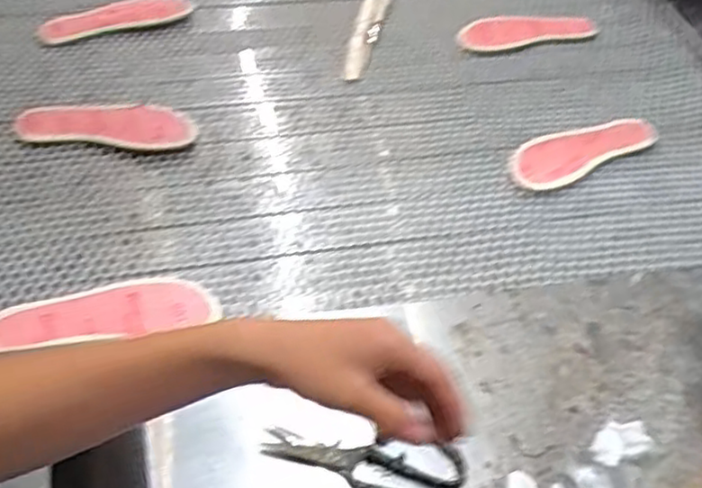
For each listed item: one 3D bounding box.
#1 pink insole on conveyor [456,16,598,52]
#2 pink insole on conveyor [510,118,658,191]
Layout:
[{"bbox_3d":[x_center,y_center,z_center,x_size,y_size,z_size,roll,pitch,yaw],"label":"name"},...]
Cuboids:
[{"bbox_3d":[0.274,-0.337,1.085,0.219,0.010,0.073,-11,54,-10],"label":"pink insole on conveyor"},{"bbox_3d":[0.308,-0.130,0.922,0.226,0.005,0.082,-24,57,-19],"label":"pink insole on conveyor"}]

